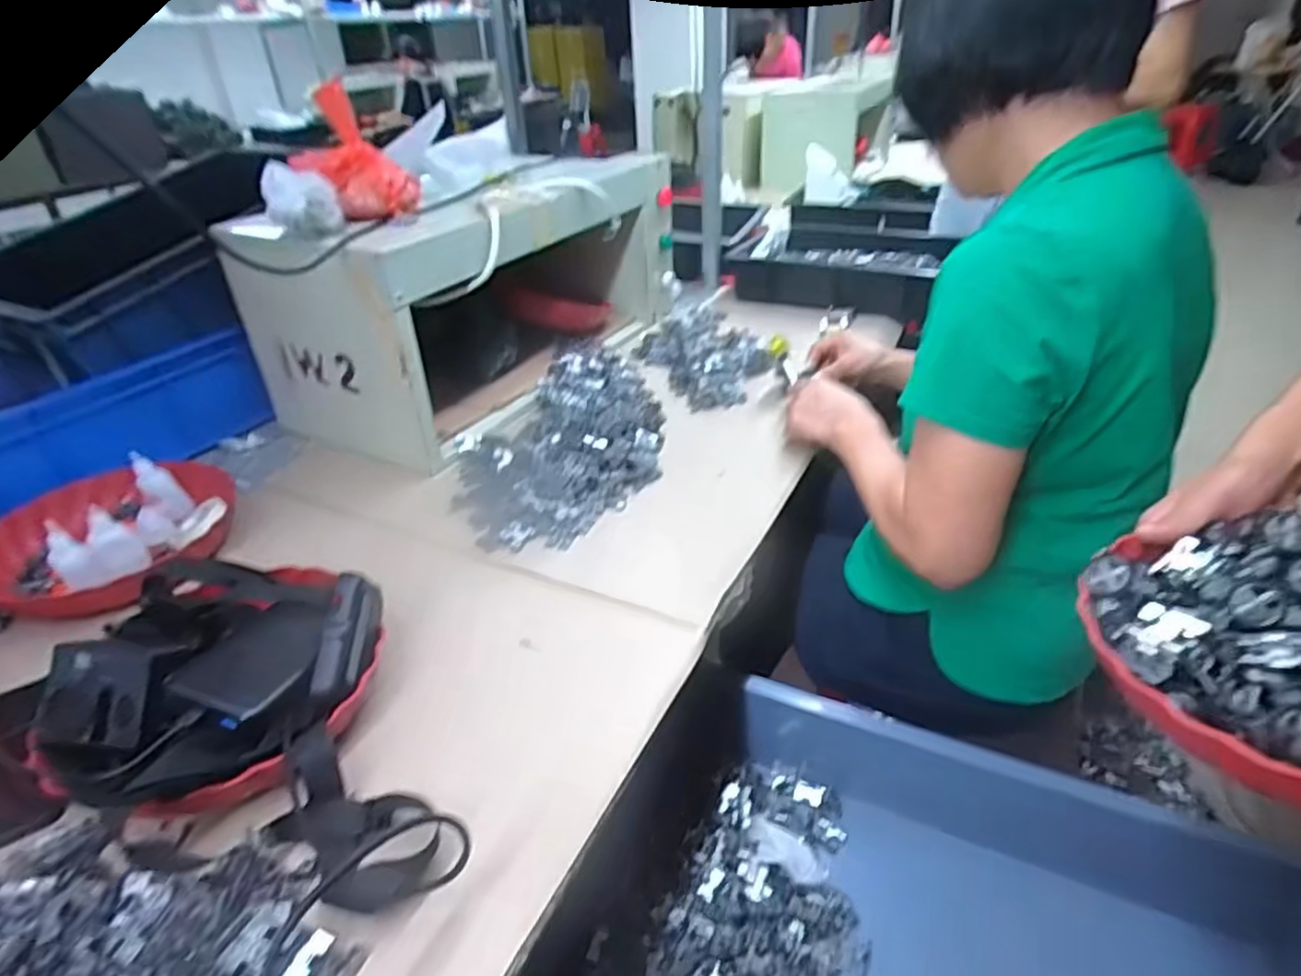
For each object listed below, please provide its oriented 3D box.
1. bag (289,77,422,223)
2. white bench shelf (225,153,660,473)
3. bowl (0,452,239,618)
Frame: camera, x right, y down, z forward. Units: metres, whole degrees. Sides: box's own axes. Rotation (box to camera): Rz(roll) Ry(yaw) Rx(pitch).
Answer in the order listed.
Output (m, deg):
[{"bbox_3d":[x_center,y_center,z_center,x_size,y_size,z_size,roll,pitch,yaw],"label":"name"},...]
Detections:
[{"bbox_3d":[-0.351,-0.391,0.826,0.132,0.140,0.077,-14,35,-15],"label":"bag"},{"bbox_3d":[-0.252,-0.334,1.087,0.301,0.256,0.666,12,37,23],"label":"white bench shelf"},{"bbox_3d":[-0.612,0.042,0.799,0.235,0.091,0.192,-17,35,-18],"label":"bowl"}]

